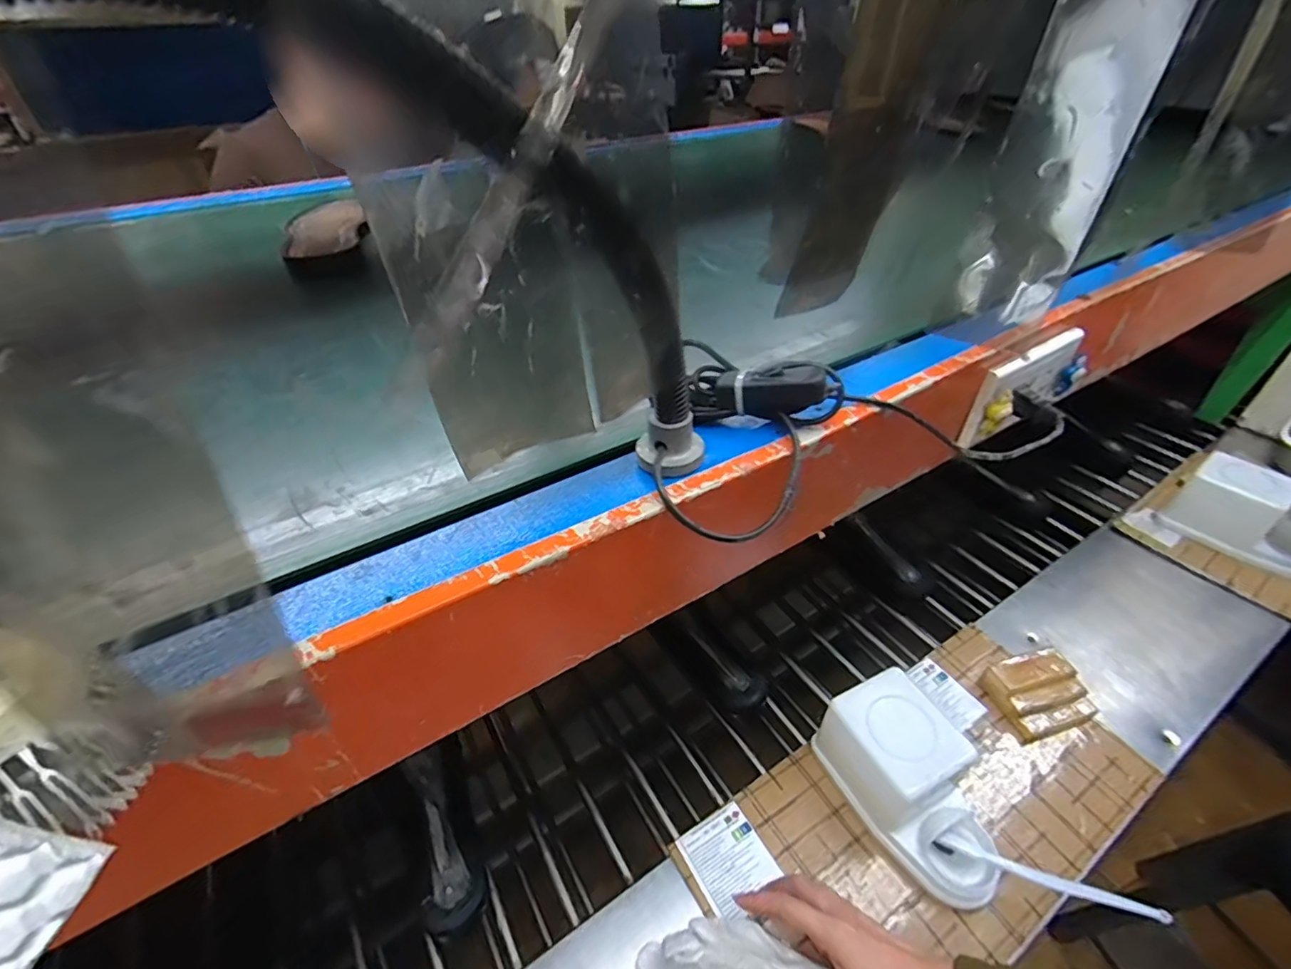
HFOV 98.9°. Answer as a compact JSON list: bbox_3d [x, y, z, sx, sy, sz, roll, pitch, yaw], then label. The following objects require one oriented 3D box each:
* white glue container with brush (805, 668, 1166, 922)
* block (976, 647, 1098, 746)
[{"bbox_3d":[0.299,0.316,0.527,0.112,0.109,0.273,-26,46,-26],"label":"white glue container with brush"},{"bbox_3d":[0.467,0.247,0.656,0.101,0.038,0.081,-10,41,-9],"label":"block"}]

